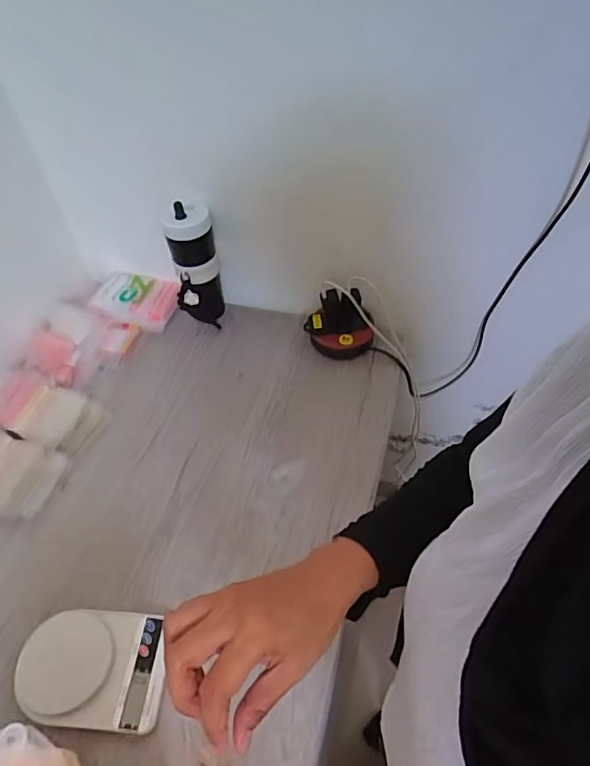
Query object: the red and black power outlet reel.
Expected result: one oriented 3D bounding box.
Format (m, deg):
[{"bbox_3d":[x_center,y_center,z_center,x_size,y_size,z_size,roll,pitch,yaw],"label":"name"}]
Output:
[{"bbox_3d":[0.083,-0.111,0.943,0.119,0.115,0.086,-12,51,-6],"label":"red and black power outlet reel"}]

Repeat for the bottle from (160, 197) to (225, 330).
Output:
[{"bbox_3d":[-0.185,-0.212,0.967,0.083,0.233,0.070,-3,50,1],"label":"bottle"}]

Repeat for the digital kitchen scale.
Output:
[{"bbox_3d":[-0.251,0.352,0.647,0.174,0.042,0.129,1,51,4],"label":"digital kitchen scale"}]

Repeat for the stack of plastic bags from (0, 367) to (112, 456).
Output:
[{"bbox_3d":[-0.421,0.045,0.878,0.184,0.073,0.115,15,53,15],"label":"stack of plastic bags"}]

